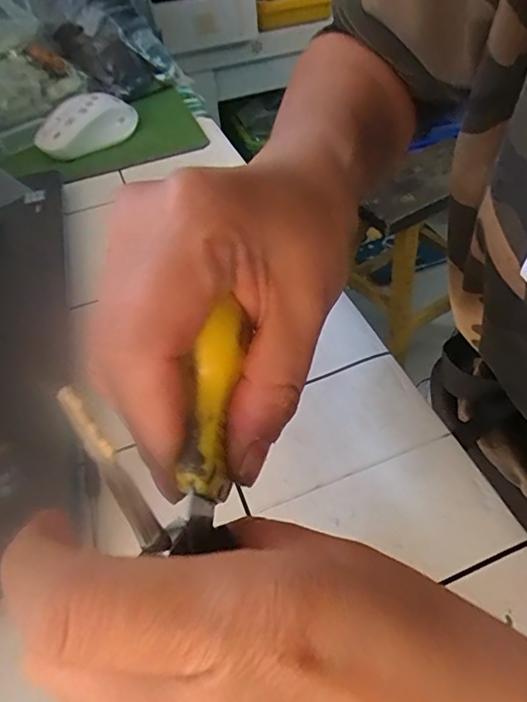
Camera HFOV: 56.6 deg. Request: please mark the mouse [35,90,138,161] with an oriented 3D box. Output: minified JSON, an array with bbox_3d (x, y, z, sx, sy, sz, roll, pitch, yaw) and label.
[{"bbox_3d":[-0.170,-0.220,0.472,0.052,0.039,0.091,28,56,27],"label":"mouse"}]

